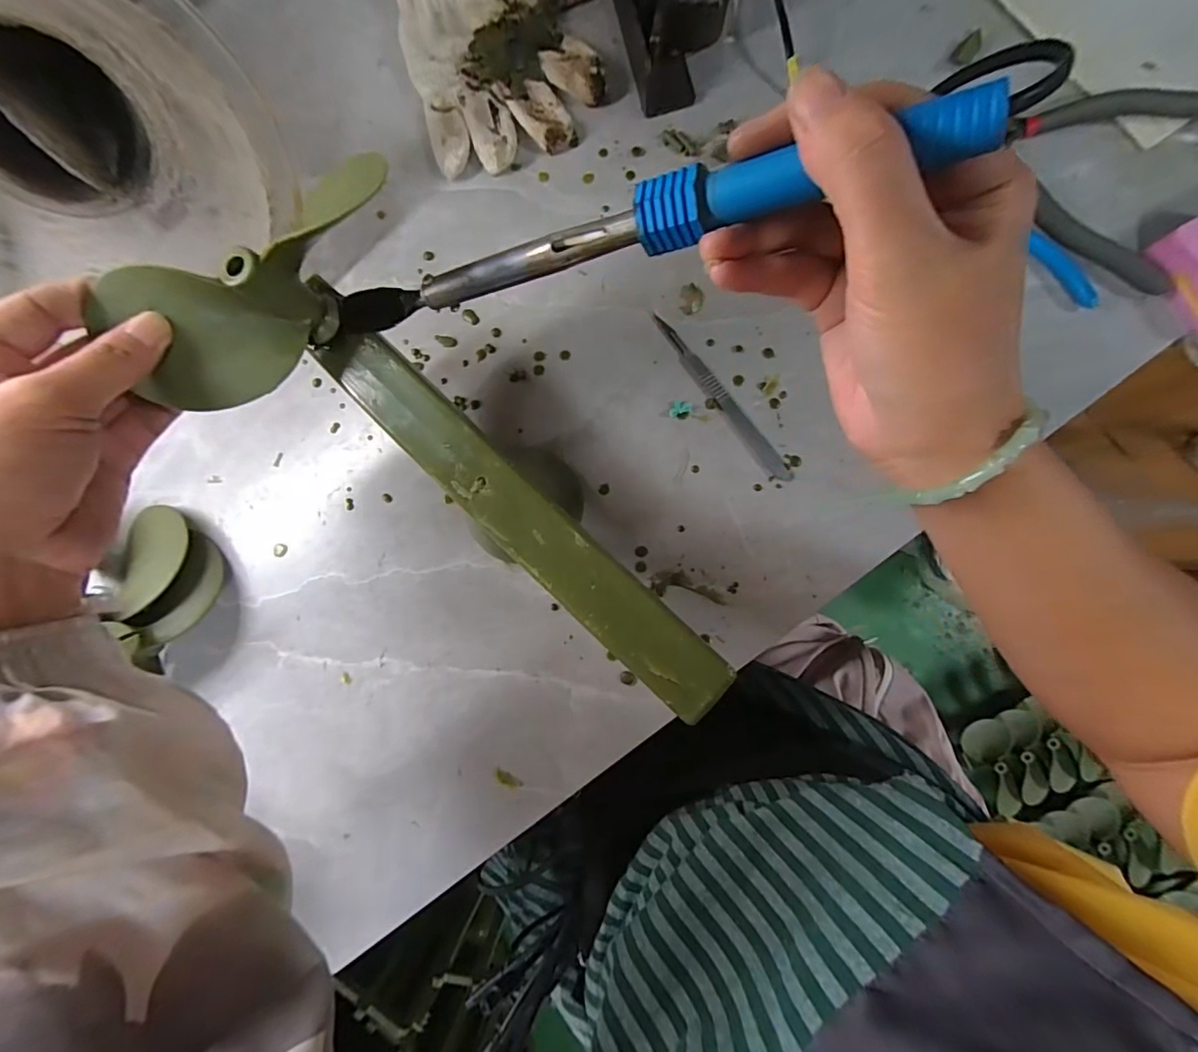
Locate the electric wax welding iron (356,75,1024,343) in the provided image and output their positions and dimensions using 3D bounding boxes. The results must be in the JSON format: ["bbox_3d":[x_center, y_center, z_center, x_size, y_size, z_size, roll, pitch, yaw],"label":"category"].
[{"bbox_3d":[-0.014,-0.114,0.212,0.287,0.021,0.017,0,83,31],"label":"electric wax welding iron"}]

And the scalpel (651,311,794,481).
[{"bbox_3d":[0.082,-0.088,0.344,0.013,0.004,0.143,-37,82,0],"label":"scalpel"}]

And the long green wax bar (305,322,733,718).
[{"bbox_3d":[-0.044,-0.009,0.256,0.264,0.006,0.034,43,88,8],"label":"long green wax bar"}]

